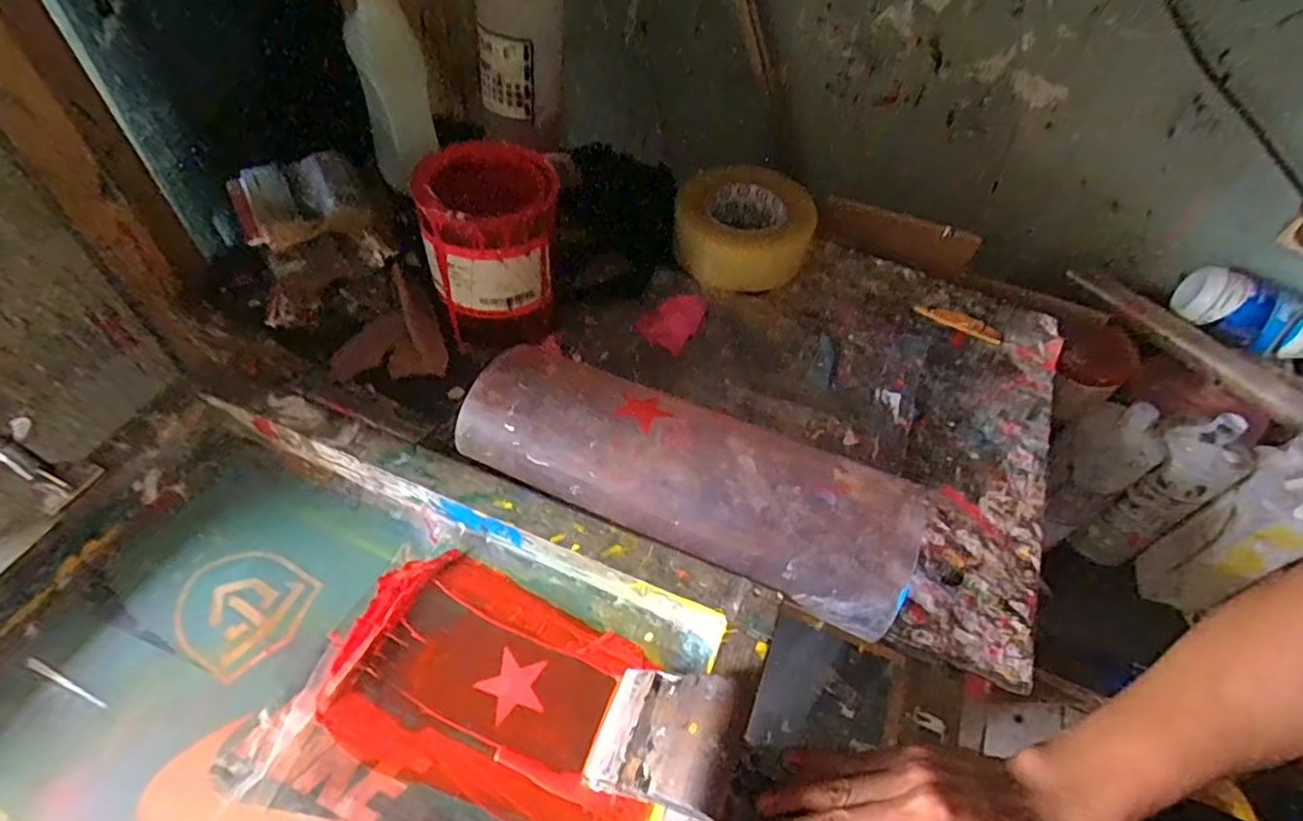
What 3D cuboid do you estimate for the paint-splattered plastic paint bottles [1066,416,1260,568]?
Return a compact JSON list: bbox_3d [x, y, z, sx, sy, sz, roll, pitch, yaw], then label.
[{"bbox_3d":[0.541,0.093,0.671,0.068,0.211,0.071,-24,57,-21],"label":"paint-splattered plastic paint bottles"}]

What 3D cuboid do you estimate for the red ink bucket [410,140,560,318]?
[{"bbox_3d":[-0.126,-0.147,0.497,0.102,0.116,0.091,-3,52,-6],"label":"red ink bucket"}]

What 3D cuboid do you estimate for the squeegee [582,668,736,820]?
[{"bbox_3d":[0.011,0.169,0.319,0.026,0.092,0.062,44,50,-24],"label":"squeegee"}]

